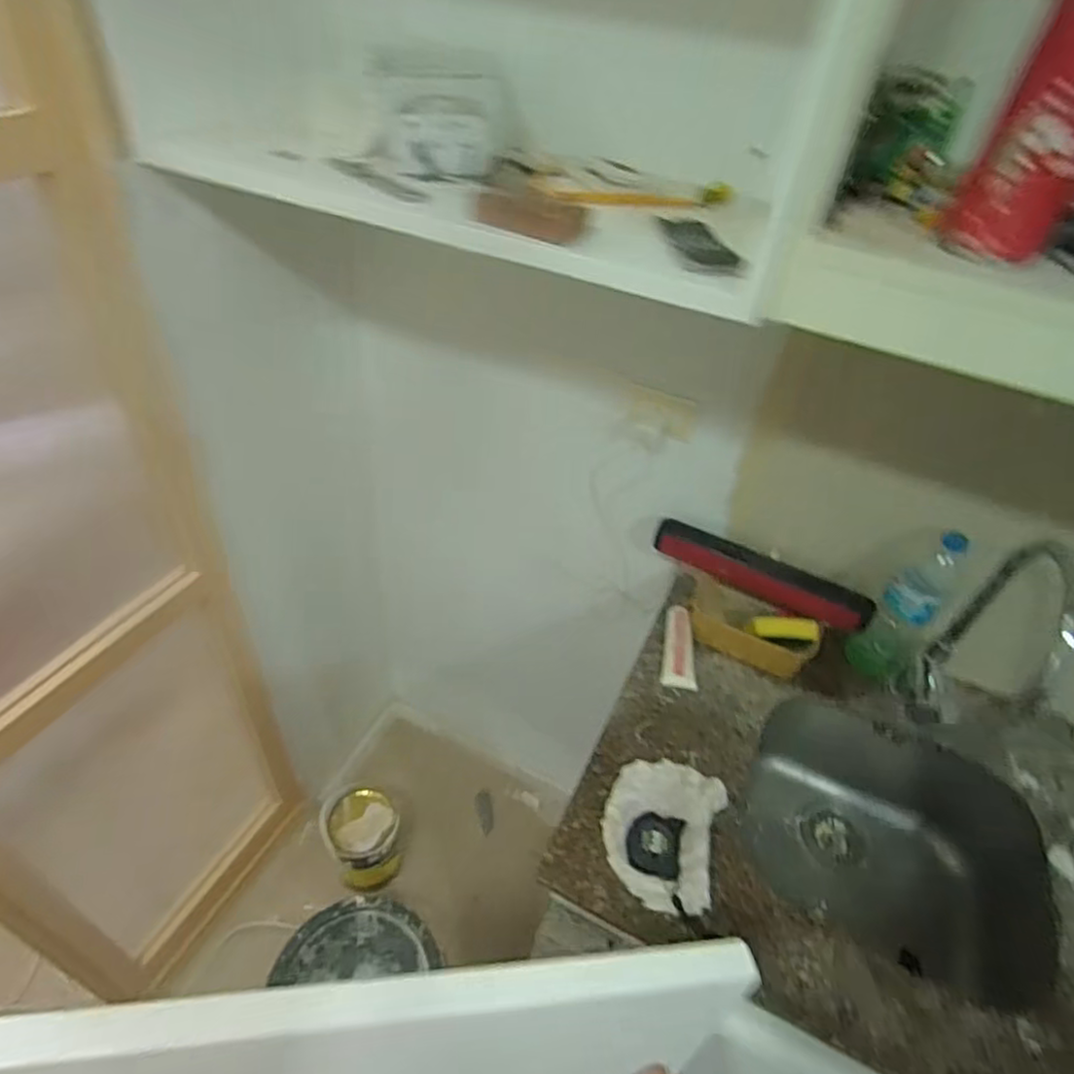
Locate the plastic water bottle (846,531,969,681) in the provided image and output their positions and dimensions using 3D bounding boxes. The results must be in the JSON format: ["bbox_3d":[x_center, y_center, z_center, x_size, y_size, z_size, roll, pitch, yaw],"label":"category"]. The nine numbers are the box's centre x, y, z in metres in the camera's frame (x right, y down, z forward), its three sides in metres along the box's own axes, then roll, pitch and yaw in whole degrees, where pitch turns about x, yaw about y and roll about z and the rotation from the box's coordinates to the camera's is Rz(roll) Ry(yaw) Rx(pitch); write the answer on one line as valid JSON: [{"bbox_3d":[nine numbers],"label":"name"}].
[{"bbox_3d":[0.558,0.107,0.966,0.089,0.252,0.073,33,48,27],"label":"plastic water bottle"}]

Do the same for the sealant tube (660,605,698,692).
[{"bbox_3d":[0.230,0.175,1.034,0.052,0.033,0.165,12,42,6],"label":"sealant tube"}]

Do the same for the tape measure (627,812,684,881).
[{"bbox_3d":[0.144,0.368,0.785,0.064,0.029,0.078,13,42,7],"label":"tape measure"}]

